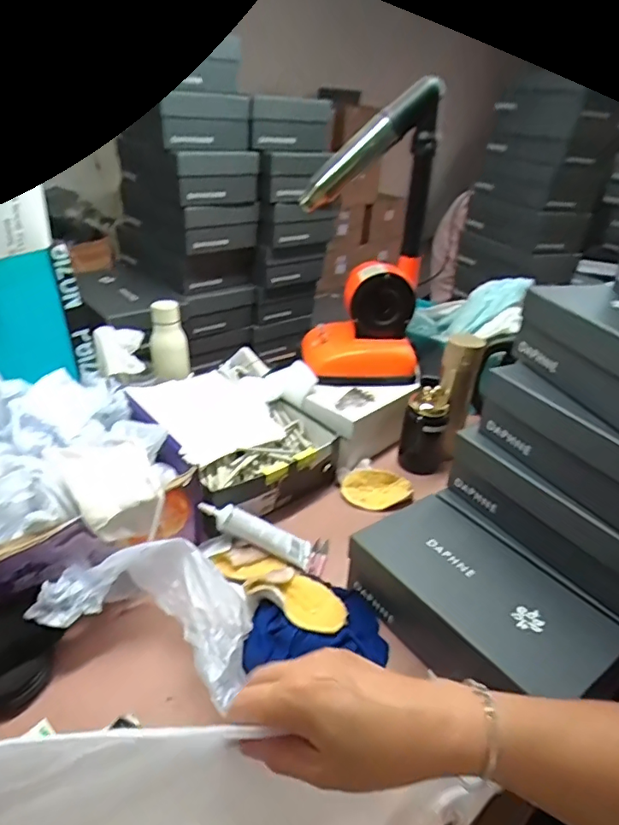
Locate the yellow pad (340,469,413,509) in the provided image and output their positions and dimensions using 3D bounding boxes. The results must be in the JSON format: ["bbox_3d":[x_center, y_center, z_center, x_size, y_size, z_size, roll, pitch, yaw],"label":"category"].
[{"bbox_3d":[0.117,0.128,0.907,0.118,0.034,0.068,-1,31,-9],"label":"yellow pad"}]

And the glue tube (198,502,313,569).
[{"bbox_3d":[-0.074,0.170,0.766,0.171,0.028,0.047,28,29,-11],"label":"glue tube"}]

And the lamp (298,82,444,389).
[{"bbox_3d":[0.107,-0.283,0.946,0.213,0.481,0.156,-10,34,-24],"label":"lamp"}]

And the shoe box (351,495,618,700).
[{"bbox_3d":[0.207,0.237,0.665,0.165,0.092,0.282,-19,38,-35],"label":"shoe box"}]

